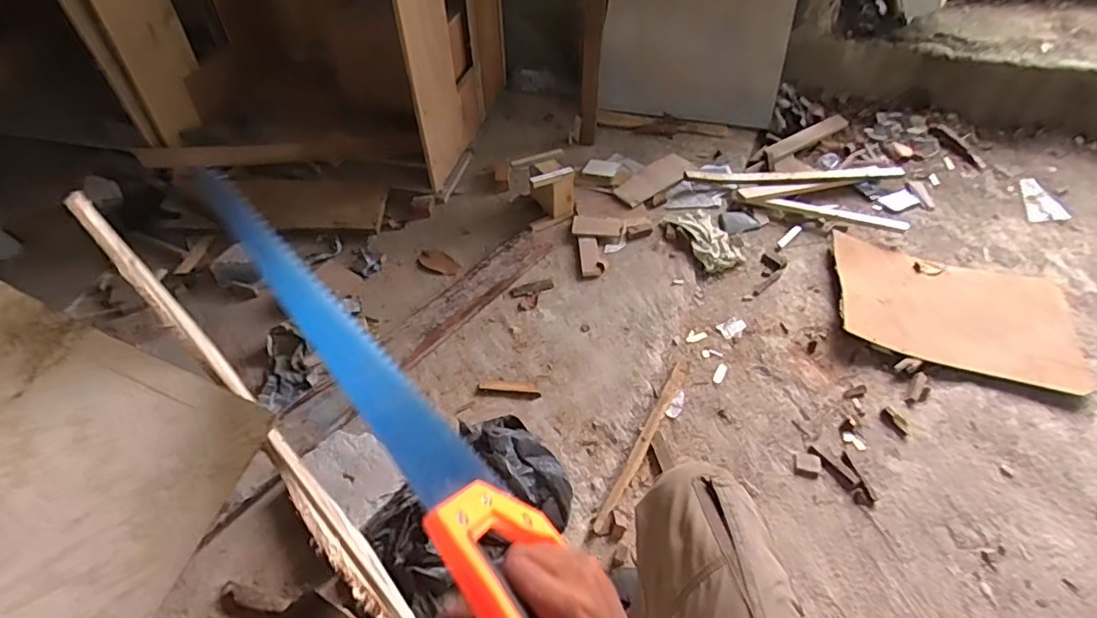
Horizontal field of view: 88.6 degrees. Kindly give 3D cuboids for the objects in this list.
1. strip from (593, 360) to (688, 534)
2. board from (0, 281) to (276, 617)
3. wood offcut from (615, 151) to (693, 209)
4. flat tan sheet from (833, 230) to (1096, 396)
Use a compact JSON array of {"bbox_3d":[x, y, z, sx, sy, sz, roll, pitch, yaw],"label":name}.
[{"bbox_3d":[0.207,0.269,1.187,0.027,0.008,0.447,22,52,21],"label":"strip"},{"bbox_3d":[-0.343,0.169,0.325,0.190,0.012,0.330,33,68,-15],"label":"board"},{"bbox_3d":[0.323,-0.394,1.692,0.265,0.024,0.093,-31,76,-16],"label":"wood offcut"},{"bbox_3d":[1.029,-0.007,1.427,0.547,0.020,0.382,12,49,13],"label":"flat tan sheet"}]

